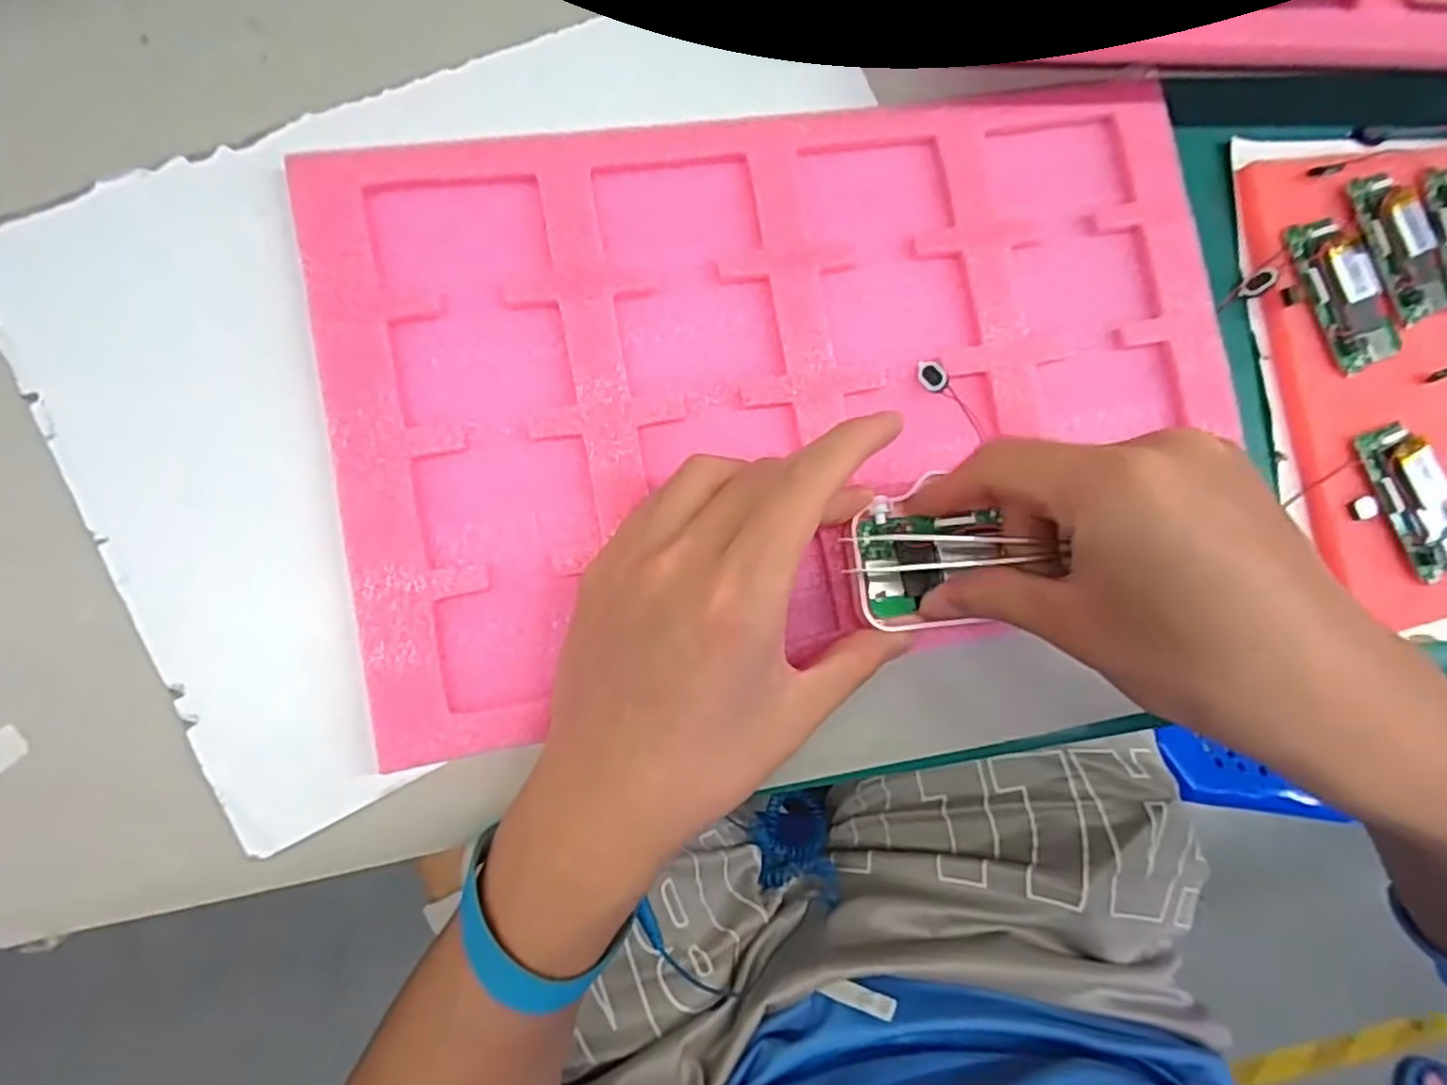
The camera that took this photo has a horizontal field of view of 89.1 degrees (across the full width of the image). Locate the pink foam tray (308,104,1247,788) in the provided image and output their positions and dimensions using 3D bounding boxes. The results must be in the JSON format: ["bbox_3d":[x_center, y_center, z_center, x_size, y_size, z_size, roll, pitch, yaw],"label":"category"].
[{"bbox_3d":[0.035,-0.069,0.297,0.361,0.013,0.220,-12,87,-9],"label":"pink foam tray"}]

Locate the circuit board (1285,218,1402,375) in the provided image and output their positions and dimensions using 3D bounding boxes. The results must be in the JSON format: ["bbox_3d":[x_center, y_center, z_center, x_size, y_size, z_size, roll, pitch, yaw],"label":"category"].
[{"bbox_3d":[0.287,-0.116,0.340,0.035,0.007,0.071,-26,90,-9],"label":"circuit board"}]

